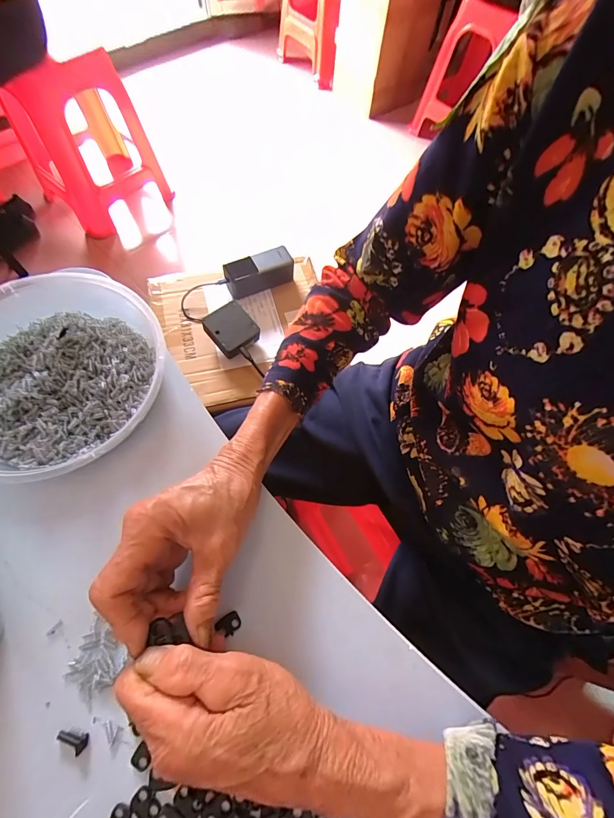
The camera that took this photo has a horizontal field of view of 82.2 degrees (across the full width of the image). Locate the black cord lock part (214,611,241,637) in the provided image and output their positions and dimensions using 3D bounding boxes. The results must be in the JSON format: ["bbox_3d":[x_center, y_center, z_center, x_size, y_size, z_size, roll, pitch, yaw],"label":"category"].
[{"bbox_3d":[-0.056,0.156,0.254,0.016,0.004,0.013,-30,68,-17],"label":"black cord lock part"}]

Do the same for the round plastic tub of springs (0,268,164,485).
[{"bbox_3d":[-0.227,-0.032,0.309,0.207,0.058,0.186,22,64,8],"label":"round plastic tub of springs"}]

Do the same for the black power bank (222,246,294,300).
[{"bbox_3d":[-0.096,-0.269,0.689,0.130,0.052,0.057,-25,67,-14],"label":"black power bank"}]

